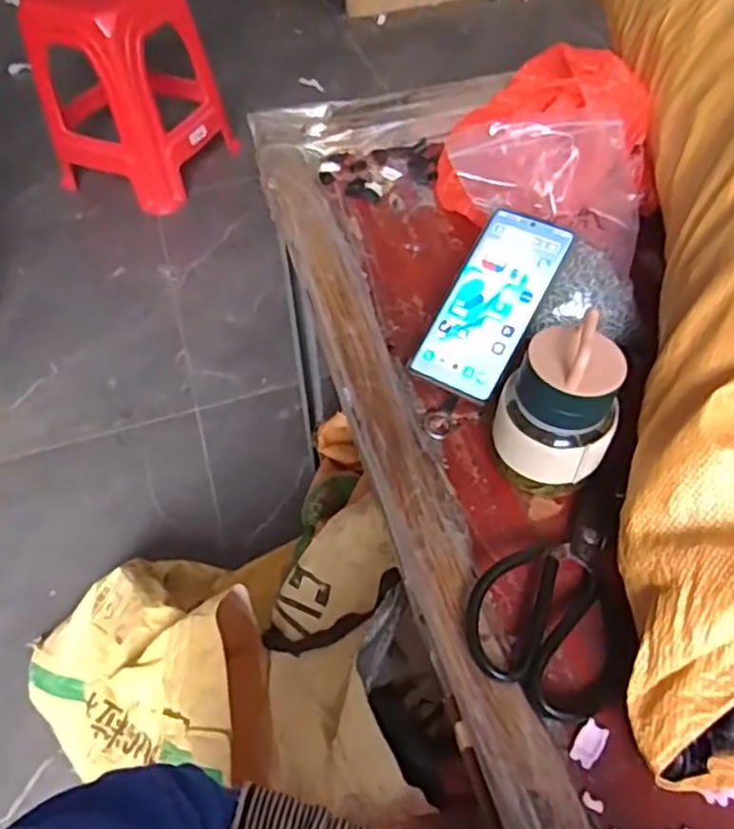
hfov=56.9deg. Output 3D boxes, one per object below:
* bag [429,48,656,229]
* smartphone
[{"bbox_3d":[0.163,-0.261,0.647,0.183,0.104,0.271,-6,51,0],"label":"bag"},{"bbox_3d":[0.101,-0.091,0.555,0.074,0.008,0.158,26,83,22],"label":"smartphone"}]

